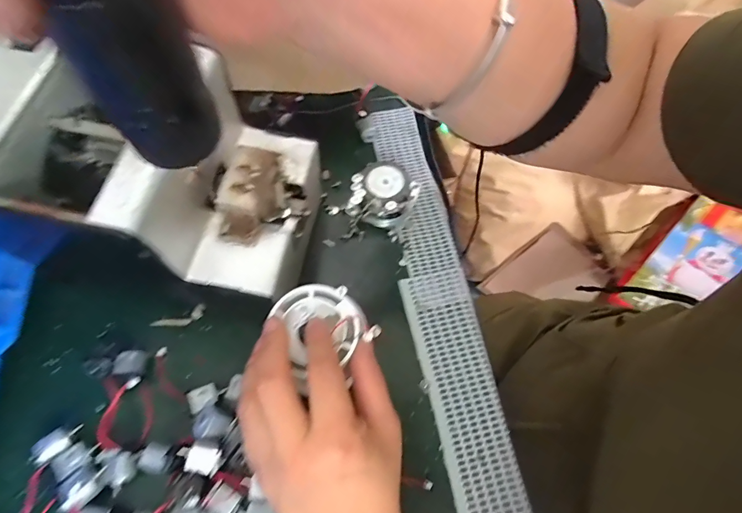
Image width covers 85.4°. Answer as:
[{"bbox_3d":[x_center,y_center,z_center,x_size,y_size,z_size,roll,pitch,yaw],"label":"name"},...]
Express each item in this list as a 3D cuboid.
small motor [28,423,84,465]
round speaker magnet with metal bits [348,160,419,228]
[{"bbox_3d":[-0.208,0.123,0.266,0.027,0.013,0.015,-38,73,-14],"label":"small motor"},{"bbox_3d":[0.012,-0.056,0.354,0.054,0.036,0.052,0,68,0],"label":"round speaker magnet with metal bits"}]

